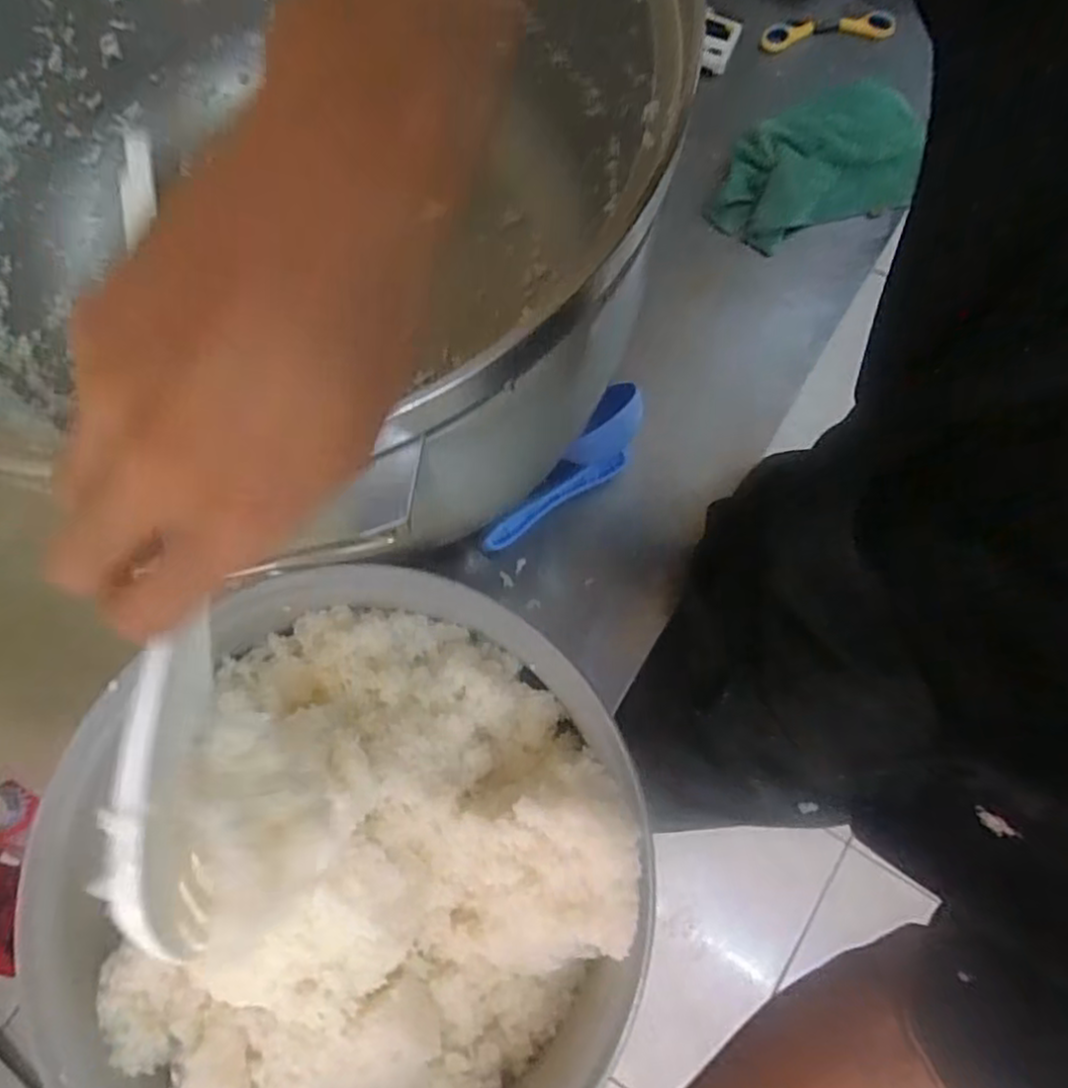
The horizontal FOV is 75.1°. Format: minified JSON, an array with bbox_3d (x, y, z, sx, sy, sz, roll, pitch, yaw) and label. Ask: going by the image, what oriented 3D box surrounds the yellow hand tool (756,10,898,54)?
[{"bbox_3d":[0.342,-0.604,0.815,0.162,0.017,0.044,-13,76,-2],"label":"yellow hand tool"}]

